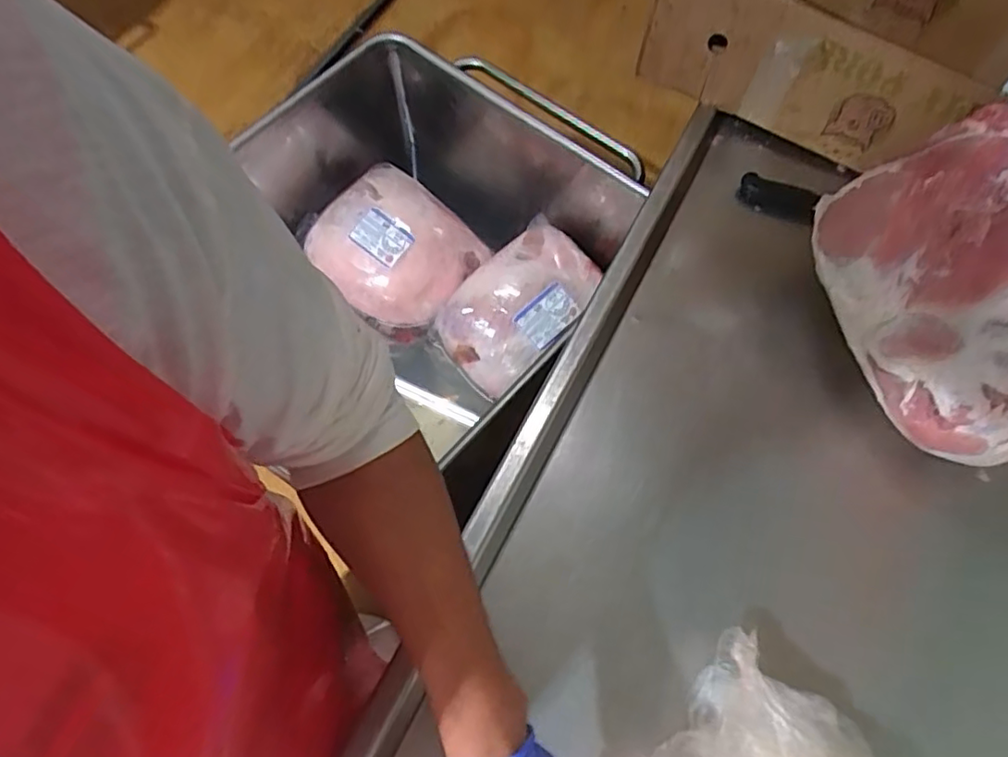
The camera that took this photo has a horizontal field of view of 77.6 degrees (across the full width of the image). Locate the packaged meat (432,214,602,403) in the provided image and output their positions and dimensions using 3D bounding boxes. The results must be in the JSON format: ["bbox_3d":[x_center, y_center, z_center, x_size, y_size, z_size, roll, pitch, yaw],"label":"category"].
[{"bbox_3d":[0.032,-0.139,1.126,0.202,0.115,0.302,42,70,16],"label":"packaged meat"}]

